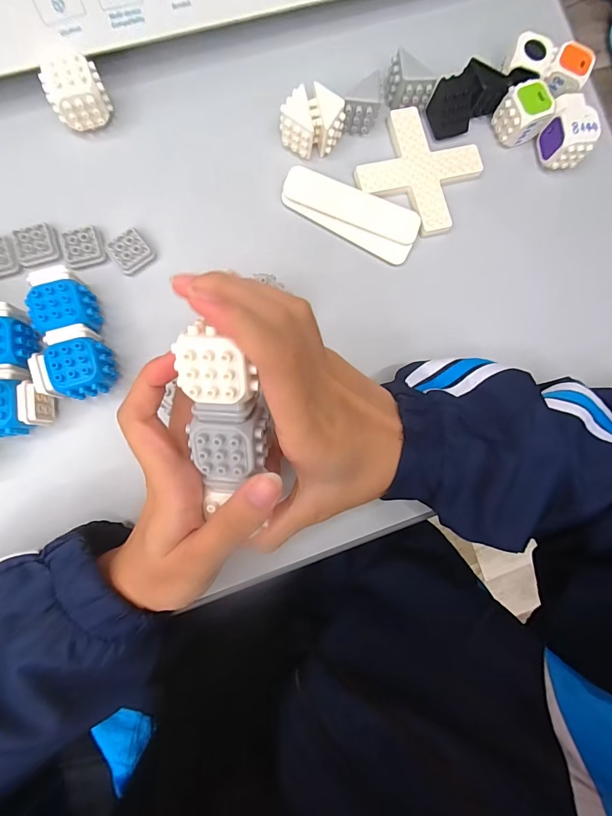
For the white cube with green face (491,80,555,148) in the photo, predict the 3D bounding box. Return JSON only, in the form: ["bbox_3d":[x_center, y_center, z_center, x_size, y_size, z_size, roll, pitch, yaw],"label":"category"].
[{"bbox_3d":[0.174,-0.238,0.312,0.033,0.030,0.032,-21,87,-8],"label":"white cube with green face"}]

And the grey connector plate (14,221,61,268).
[{"bbox_3d":[-0.190,-0.115,0.273,0.028,0.004,0.027,-16,86,-8],"label":"grey connector plate"}]

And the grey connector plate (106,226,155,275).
[{"bbox_3d":[-0.126,-0.113,0.279,0.026,0.006,0.029,-36,89,-9],"label":"grey connector plate"}]

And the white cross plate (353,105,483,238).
[{"bbox_3d":[0.091,-0.189,0.309,0.083,0.006,0.083,30,82,-3],"label":"white cross plate"}]

